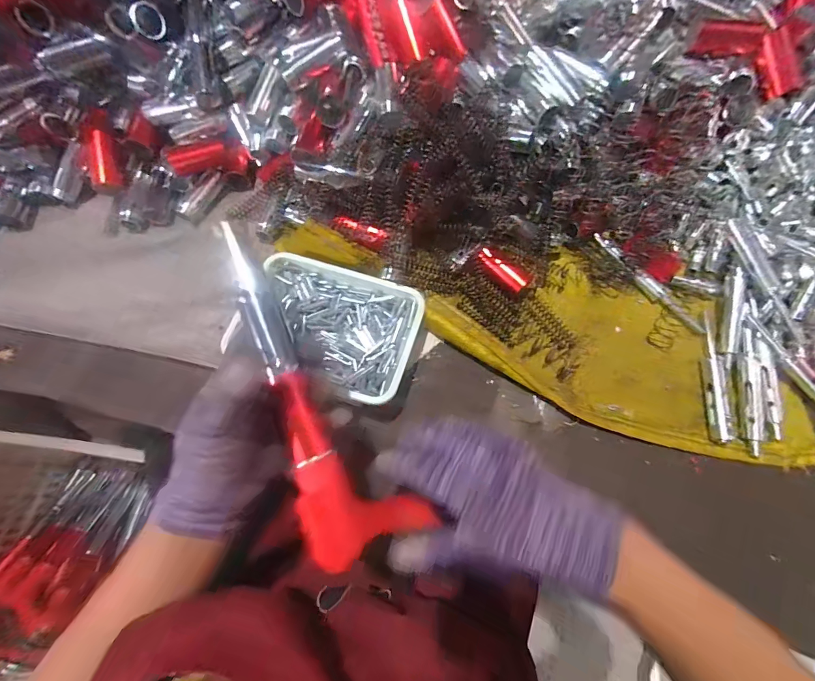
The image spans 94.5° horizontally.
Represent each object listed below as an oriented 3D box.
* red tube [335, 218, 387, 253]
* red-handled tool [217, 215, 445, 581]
[{"bbox_3d":[-0.049,-0.114,0.397,0.055,0.014,0.016,21,71,6],"label":"red tube"},{"bbox_3d":[-0.068,0.035,0.267,0.077,0.026,0.245,-25,85,-10],"label":"red-handled tool"}]

